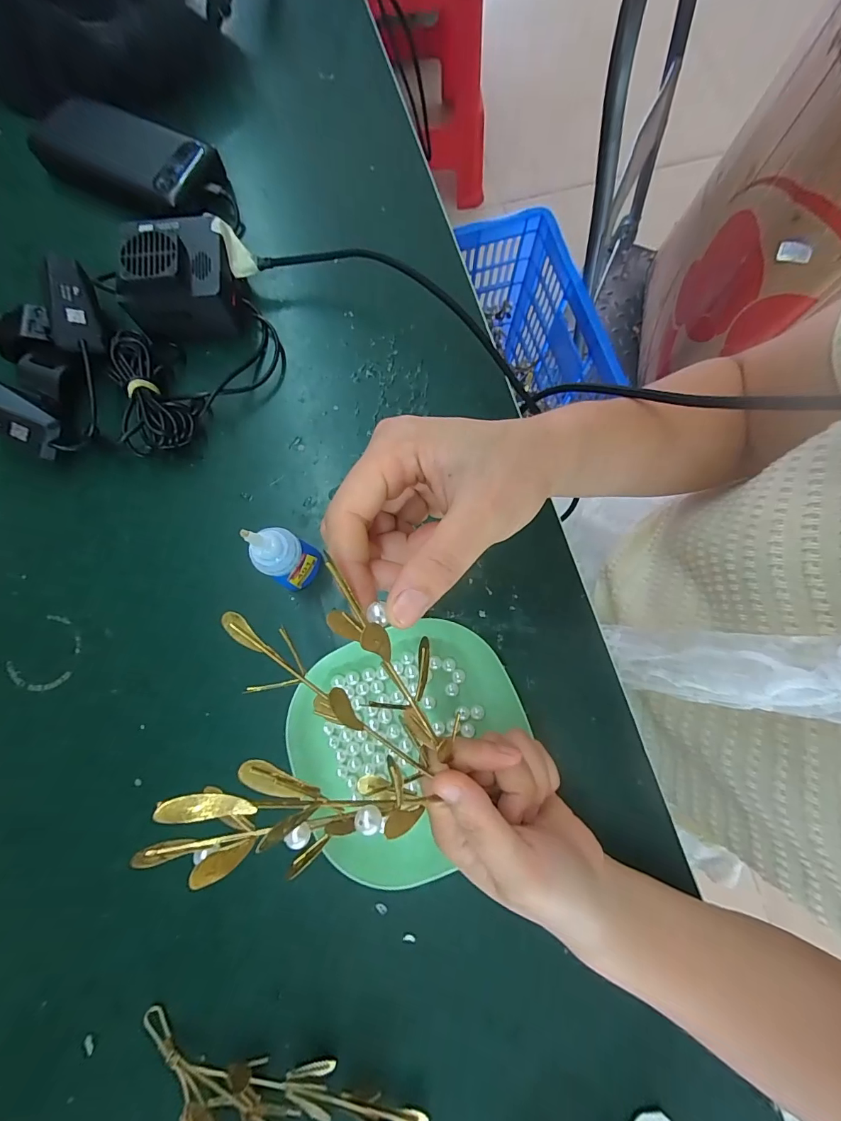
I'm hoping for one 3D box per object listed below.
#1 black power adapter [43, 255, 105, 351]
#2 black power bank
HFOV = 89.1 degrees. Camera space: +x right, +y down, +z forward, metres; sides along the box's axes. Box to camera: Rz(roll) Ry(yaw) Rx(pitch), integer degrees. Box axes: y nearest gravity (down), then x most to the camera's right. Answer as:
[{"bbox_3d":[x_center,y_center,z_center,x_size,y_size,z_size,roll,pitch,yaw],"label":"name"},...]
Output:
[{"bbox_3d":[-0.265,-0.196,0.322,0.031,0.020,0.074,-18,79,-4],"label":"black power adapter"},{"bbox_3d":[-0.253,-0.349,0.374,0.167,0.025,0.073,24,79,5],"label":"black power bank"}]

